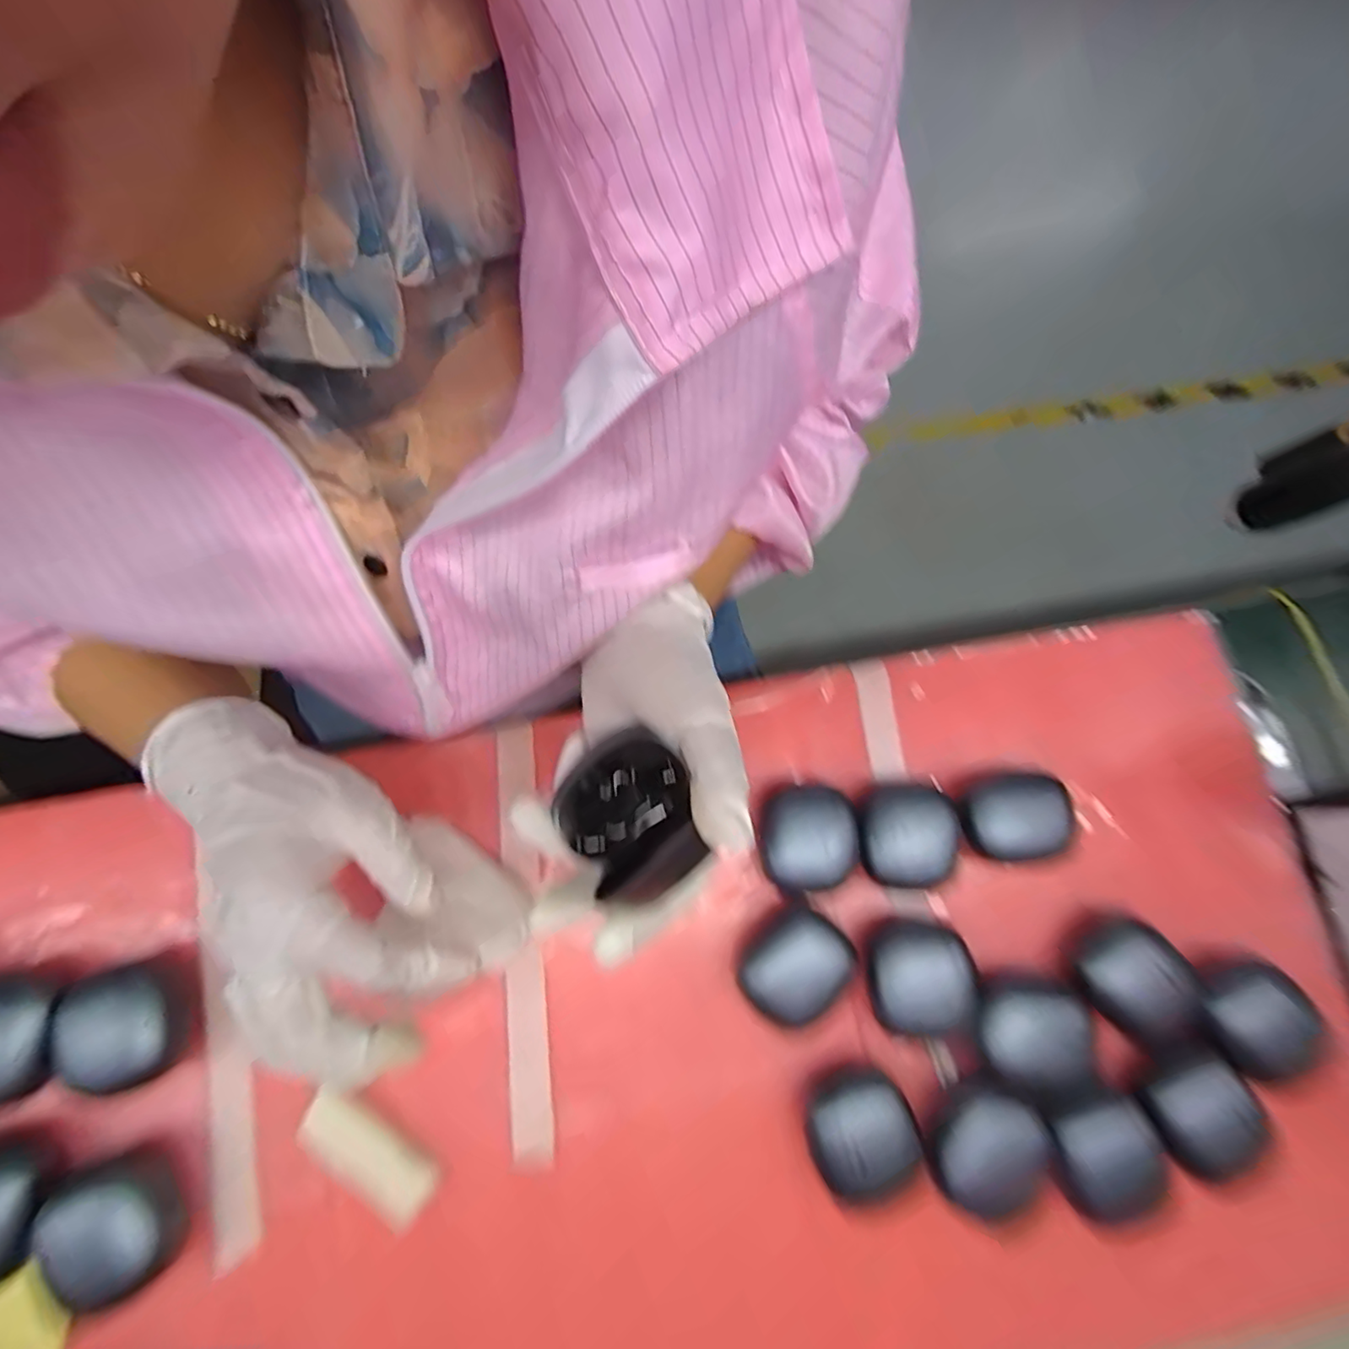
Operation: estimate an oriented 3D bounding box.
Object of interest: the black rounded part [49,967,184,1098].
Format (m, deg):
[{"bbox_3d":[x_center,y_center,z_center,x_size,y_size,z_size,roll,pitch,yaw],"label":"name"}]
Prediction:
[{"bbox_3d":[-0.254,0.163,0.270,0.046,0.023,0.049,0,79,-2],"label":"black rounded part"}]

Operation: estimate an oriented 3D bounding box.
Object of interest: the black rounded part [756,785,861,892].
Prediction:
[{"bbox_3d":[0.067,0.084,0.301,0.046,0.028,0.050,0,79,-2],"label":"black rounded part"}]

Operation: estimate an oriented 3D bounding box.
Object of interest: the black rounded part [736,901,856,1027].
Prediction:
[{"bbox_3d":[0.059,0.144,0.288,0.052,0.024,0.039,-41,83,-9],"label":"black rounded part"}]

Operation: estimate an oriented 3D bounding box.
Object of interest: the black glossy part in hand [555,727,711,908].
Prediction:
[{"bbox_3d":[-0.016,0.056,0.229,0.047,0.025,0.058,-34,78,-11],"label":"black glossy part in hand"}]

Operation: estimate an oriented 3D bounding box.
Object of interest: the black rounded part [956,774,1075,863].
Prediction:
[{"bbox_3d":[0.179,0.077,0.312,0.054,0.022,0.043,-6,79,-4],"label":"black rounded part"}]

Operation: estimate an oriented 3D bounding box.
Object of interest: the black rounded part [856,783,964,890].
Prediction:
[{"bbox_3d":[0.118,0.083,0.297,0.044,0.034,0.049,-18,80,-6],"label":"black rounded part"}]

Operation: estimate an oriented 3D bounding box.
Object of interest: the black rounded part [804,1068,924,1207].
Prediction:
[{"bbox_3d":[0.086,0.214,0.271,0.048,0.022,0.042,-33,82,-8],"label":"black rounded part"}]

